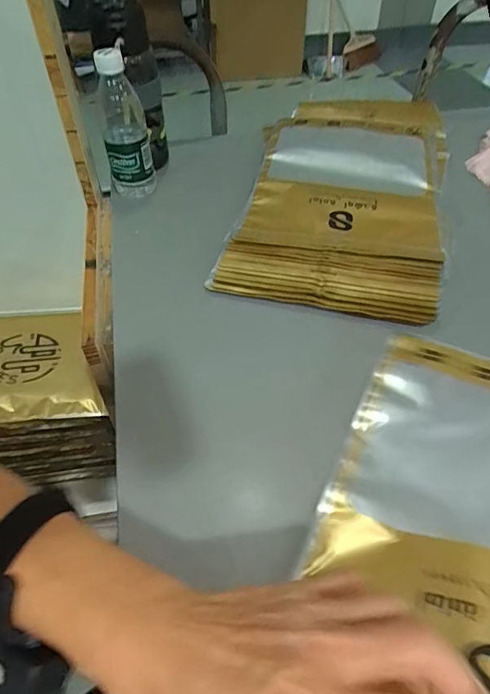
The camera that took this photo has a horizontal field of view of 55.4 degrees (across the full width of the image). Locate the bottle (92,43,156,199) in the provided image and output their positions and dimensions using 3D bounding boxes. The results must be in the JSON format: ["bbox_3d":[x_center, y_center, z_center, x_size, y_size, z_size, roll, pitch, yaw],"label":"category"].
[{"bbox_3d":[-0.160,-0.291,0.618,0.062,0.170,0.062,-11,49,-9],"label":"bottle"}]

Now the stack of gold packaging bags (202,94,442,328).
[{"bbox_3d":[0.144,-0.234,0.656,0.251,0.031,0.505,11,50,10],"label":"stack of gold packaging bags"}]

